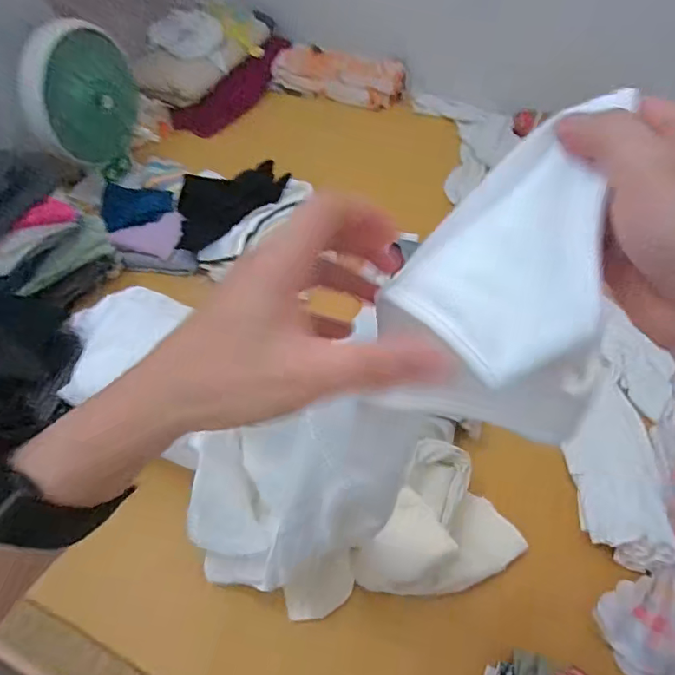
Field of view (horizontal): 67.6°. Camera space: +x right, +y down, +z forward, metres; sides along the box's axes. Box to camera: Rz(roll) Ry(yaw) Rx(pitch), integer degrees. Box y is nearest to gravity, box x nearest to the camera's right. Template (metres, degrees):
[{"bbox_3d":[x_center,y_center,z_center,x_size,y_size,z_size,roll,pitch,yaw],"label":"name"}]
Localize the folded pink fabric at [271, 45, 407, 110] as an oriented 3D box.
[{"bbox_3d":[0.007,-0.882,1.698,0.442,0.110,0.130,12,52,4],"label":"folded pink fabric"}]

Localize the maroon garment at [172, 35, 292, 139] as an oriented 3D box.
[{"bbox_3d":[-0.319,-0.804,1.624,0.076,0.122,0.503,31,69,18],"label":"maroon garment"}]

